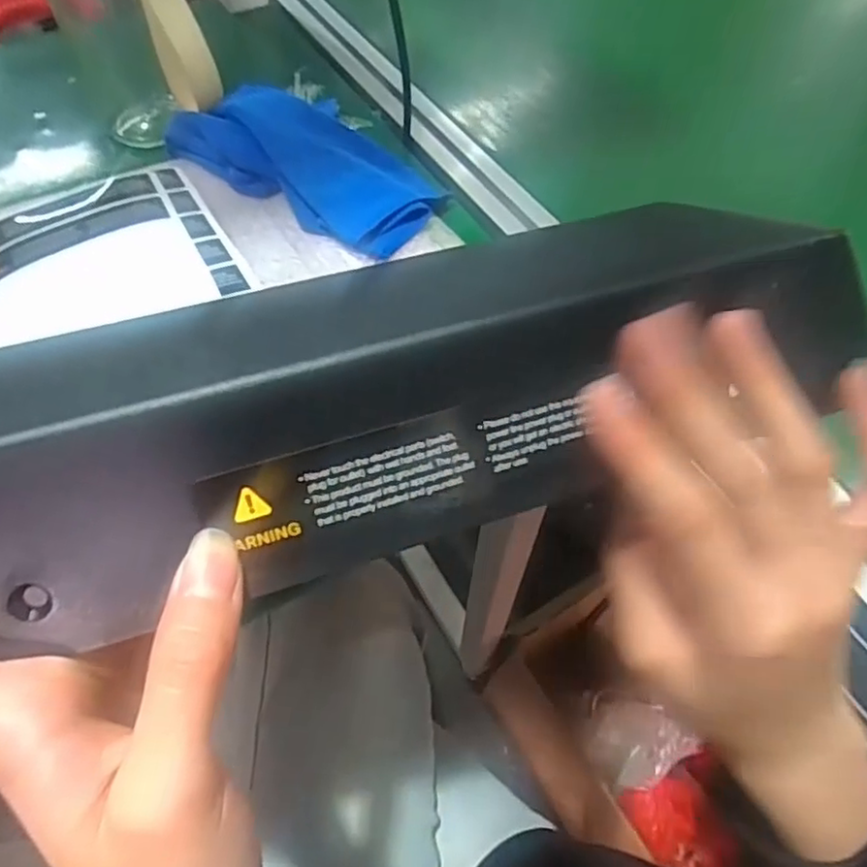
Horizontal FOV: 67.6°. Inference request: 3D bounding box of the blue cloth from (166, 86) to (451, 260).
[{"bbox_3d":[-0.090,-0.198,0.456,0.200,0.038,0.094,32,62,19],"label":"blue cloth"}]

